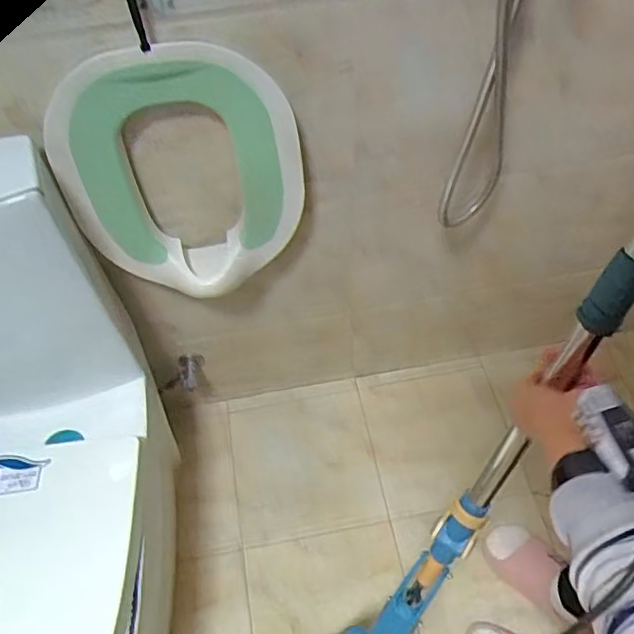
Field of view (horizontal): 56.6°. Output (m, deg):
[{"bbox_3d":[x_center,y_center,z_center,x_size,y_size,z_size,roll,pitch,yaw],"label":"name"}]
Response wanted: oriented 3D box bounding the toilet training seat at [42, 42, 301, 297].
[{"bbox_3d":[-0.169,-0.167,0.753,0.289,0.353,0.076,-8,54,0],"label":"toilet training seat"}]

